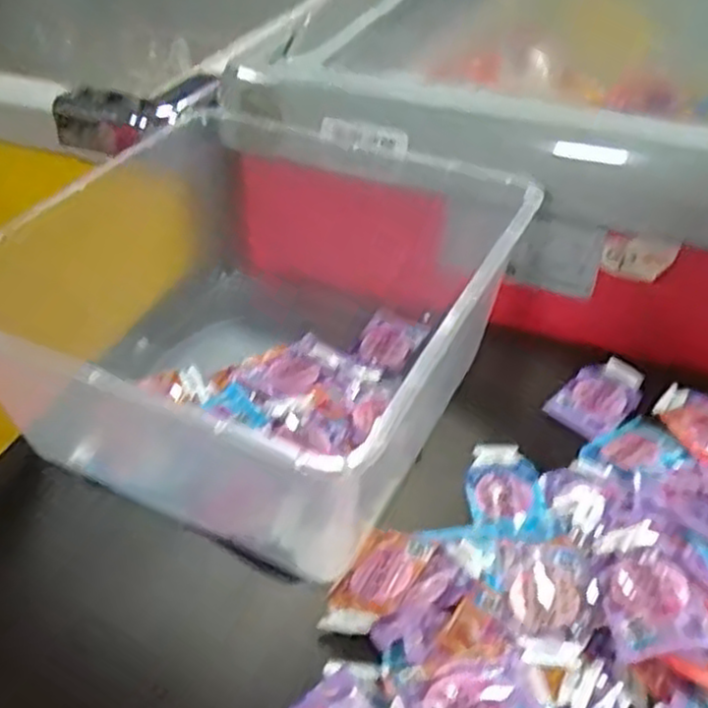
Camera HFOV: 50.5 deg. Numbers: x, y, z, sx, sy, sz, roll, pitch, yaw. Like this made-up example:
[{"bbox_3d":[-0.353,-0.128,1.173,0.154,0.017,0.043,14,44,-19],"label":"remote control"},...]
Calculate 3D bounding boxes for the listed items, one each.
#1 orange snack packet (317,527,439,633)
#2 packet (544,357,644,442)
[{"bbox_3d":[0.013,0.134,0.438,0.042,0.015,0.075,23,47,24],"label":"orange snack packet"},{"bbox_3d":[0.185,0.032,0.564,0.047,0.012,0.079,32,51,31],"label":"packet"}]

